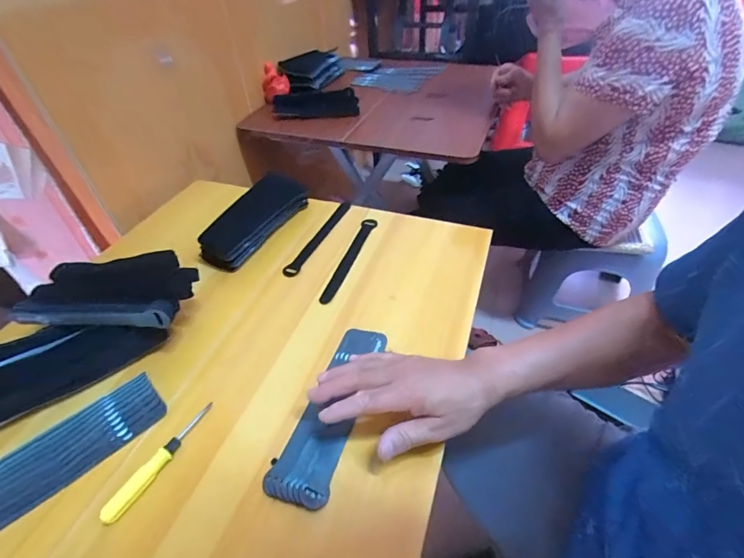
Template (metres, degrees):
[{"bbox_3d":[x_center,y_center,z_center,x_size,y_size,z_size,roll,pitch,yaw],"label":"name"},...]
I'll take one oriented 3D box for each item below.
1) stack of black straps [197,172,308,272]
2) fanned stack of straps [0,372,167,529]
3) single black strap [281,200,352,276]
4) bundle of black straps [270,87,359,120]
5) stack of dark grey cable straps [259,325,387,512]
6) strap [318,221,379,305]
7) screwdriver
[{"bbox_3d":[-0.190,-0.101,0.622,0.071,0.054,0.208,23,51,23],"label":"stack of black straps"},{"bbox_3d":[-0.317,0.177,0.376,0.199,0.016,0.064,-36,54,-28],"label":"fanned stack of straps"},{"bbox_3d":[-0.085,-0.073,0.622,0.024,0.006,0.199,16,49,18],"label":"single black strap"},{"bbox_3d":[-0.135,-0.415,0.896,0.203,0.057,0.055,-12,46,-9],"label":"bundle of black straps"},{"bbox_3d":[-0.043,0.135,0.410,0.062,0.011,0.201,12,46,14],"label":"stack of dark grey cable straps"},{"bbox_3d":[-0.033,-0.034,0.582,0.021,0.005,0.197,13,48,15],"label":"strap"},{"bbox_3d":[-0.203,0.173,0.366,0.013,0.011,0.122,21,50,22],"label":"screwdriver"}]

